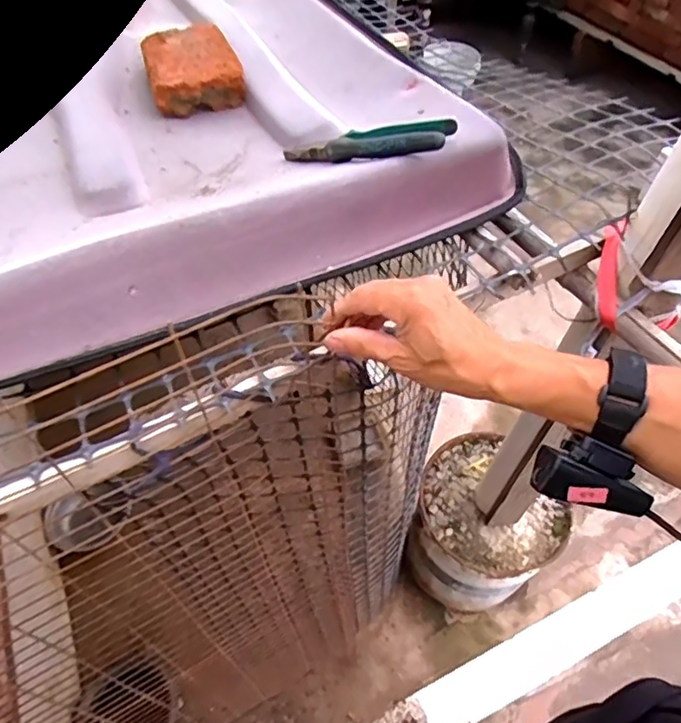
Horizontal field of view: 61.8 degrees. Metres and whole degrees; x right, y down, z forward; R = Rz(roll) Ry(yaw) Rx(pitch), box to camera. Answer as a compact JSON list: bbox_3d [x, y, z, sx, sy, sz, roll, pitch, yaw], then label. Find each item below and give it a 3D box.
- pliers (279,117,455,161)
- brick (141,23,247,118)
[{"bbox_3d":[0.020,-0.225,0.586,0.194,0.021,0.046,6,48,34],"label":"pliers"},{"bbox_3d":[-0.204,-0.401,0.780,0.117,0.049,0.150,-16,53,-13],"label":"brick"}]

